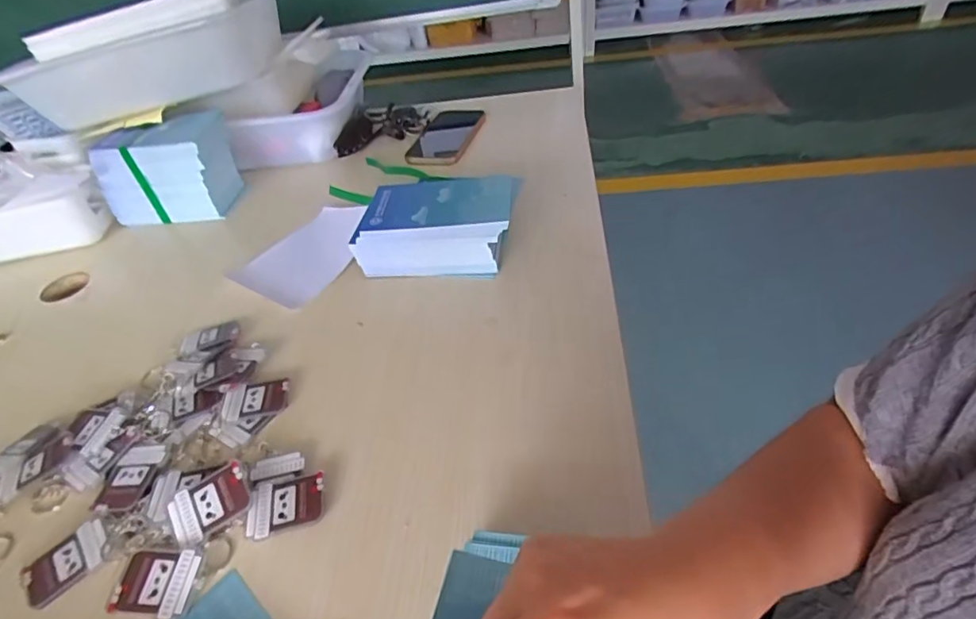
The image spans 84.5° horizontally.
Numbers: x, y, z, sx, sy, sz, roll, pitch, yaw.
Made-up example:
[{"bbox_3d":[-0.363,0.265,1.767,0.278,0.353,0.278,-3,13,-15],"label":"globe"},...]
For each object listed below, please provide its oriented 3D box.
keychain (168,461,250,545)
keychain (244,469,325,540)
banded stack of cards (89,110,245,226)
[{"bbox_3d":[-0.184,0.128,0.355,0.050,0.005,0.037,-25,63,-13],"label":"keychain"},{"bbox_3d":[-0.133,0.128,0.356,0.049,0.007,0.039,-11,42,-3],"label":"keychain"},{"bbox_3d":[-0.401,-0.177,0.675,0.146,0.103,0.089,-4,43,6],"label":"banded stack of cards"}]

